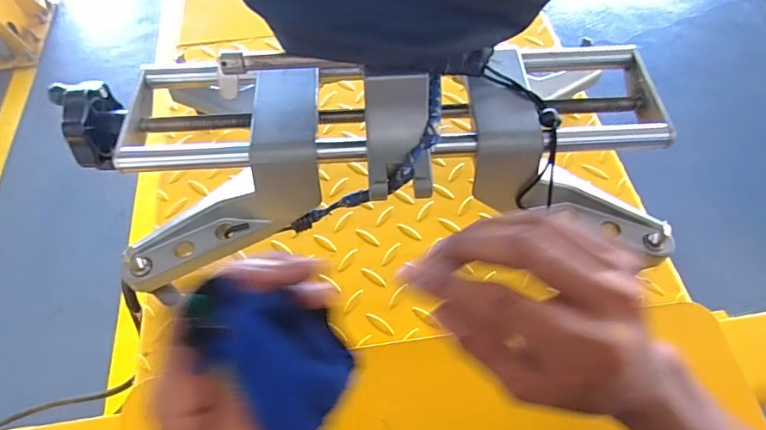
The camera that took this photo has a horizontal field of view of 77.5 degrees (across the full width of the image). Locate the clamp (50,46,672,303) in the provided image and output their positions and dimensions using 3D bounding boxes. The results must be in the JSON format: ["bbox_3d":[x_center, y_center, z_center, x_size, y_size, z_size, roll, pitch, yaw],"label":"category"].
[{"bbox_3d":[-0.011,-0.053,0.385,0.468,0.121,0.172,-3,59,-2],"label":"clamp"}]

